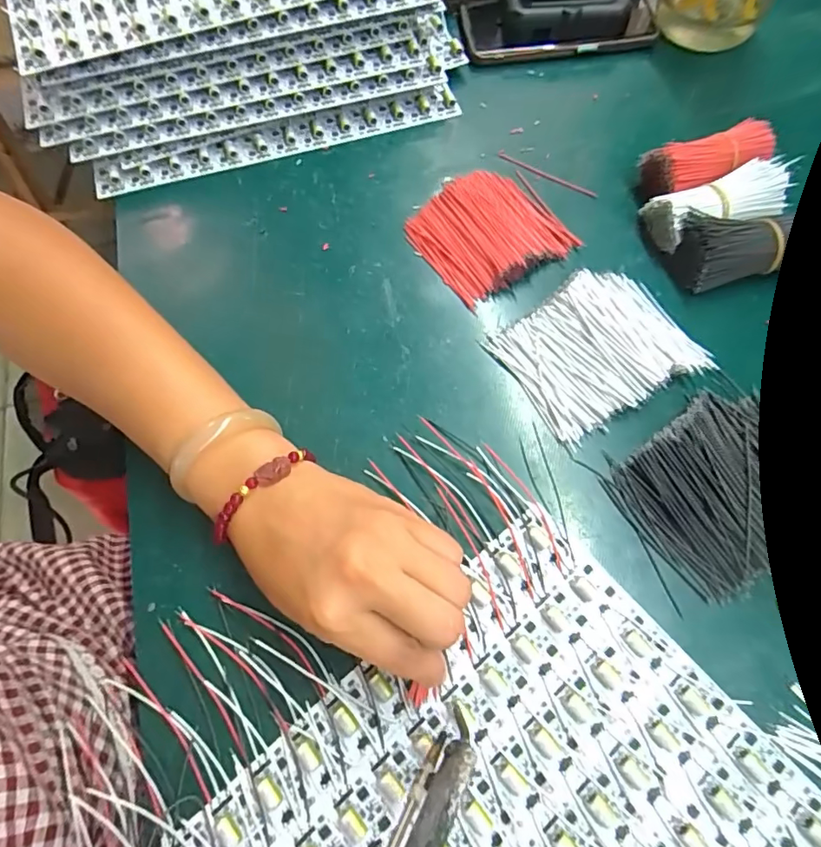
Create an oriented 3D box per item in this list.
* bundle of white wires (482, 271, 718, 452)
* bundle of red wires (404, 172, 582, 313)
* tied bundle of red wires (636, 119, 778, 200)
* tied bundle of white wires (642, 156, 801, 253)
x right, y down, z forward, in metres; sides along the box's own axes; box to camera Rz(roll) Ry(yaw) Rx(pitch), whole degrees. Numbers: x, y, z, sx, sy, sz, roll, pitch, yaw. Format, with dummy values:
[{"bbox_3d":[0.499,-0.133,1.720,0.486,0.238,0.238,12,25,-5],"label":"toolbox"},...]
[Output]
[{"bbox_3d":[0.120,-0.049,0.321,0.111,0.020,0.089,-33,71,-11],"label":"bundle of white wires"},{"bbox_3d":[0.056,-0.139,0.359,0.098,0.020,0.087,-33,71,-11],"label":"bundle of red wires"},{"bbox_3d":[0.212,-0.184,0.364,0.090,0.033,0.037,-14,69,-4],"label":"tied bundle of red wires"},{"bbox_3d":[0.211,-0.150,0.350,0.088,0.035,0.040,-18,69,-6],"label":"tied bundle of white wires"}]

